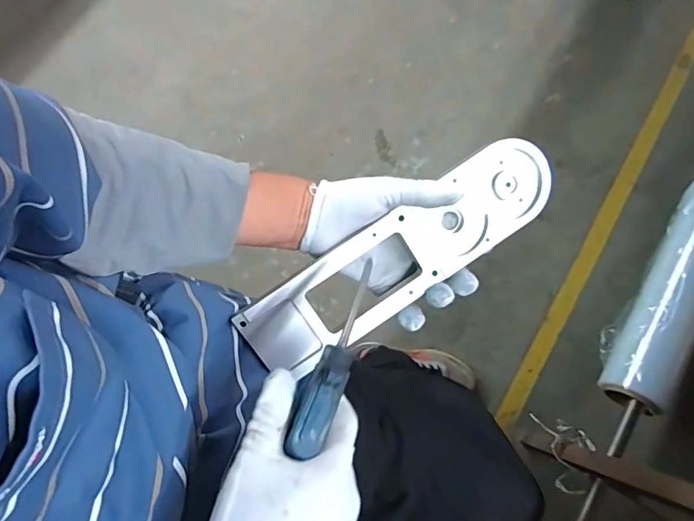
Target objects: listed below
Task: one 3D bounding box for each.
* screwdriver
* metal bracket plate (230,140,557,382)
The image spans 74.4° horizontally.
[{"bbox_3d":[-0.006,0.057,0.287,0.024,0.017,0.123,20,60,7],"label":"screwdriver"},{"bbox_3d":[0.047,-0.002,0.403,0.296,0.016,0.079,-34,101,-3],"label":"metal bracket plate"}]

